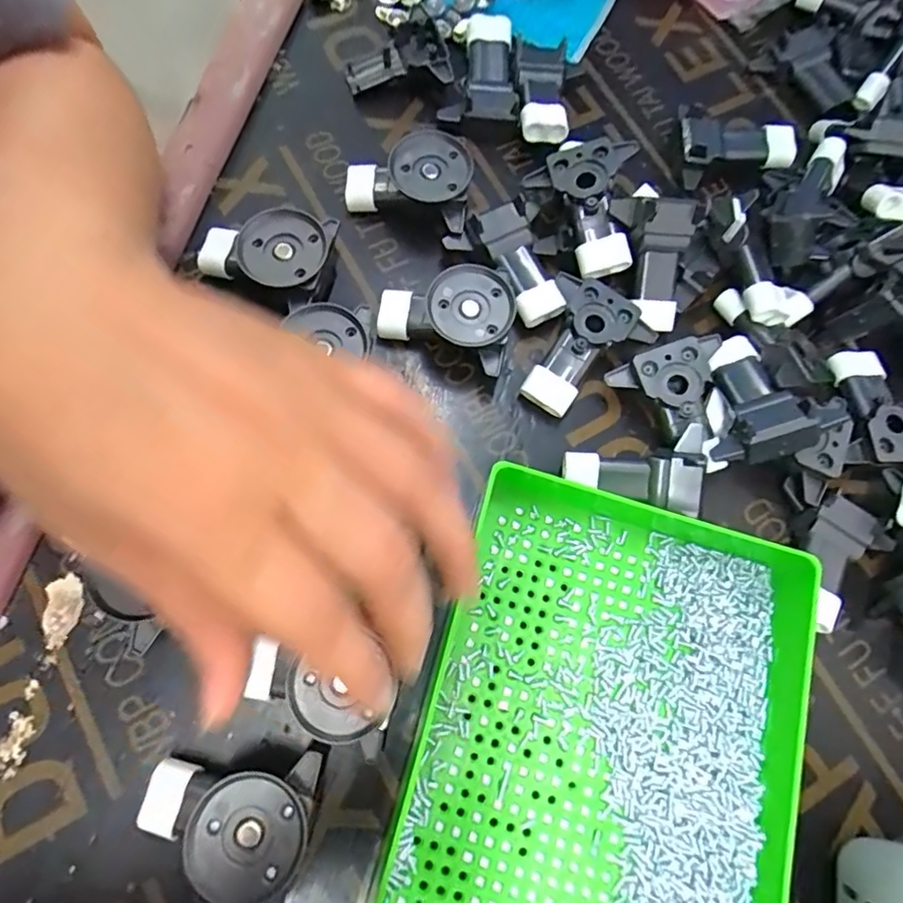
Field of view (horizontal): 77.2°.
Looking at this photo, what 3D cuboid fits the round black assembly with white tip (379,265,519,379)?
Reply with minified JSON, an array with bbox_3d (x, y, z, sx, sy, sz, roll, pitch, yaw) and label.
[{"bbox_3d":[-0.003,-0.069,0.280,0.066,0.024,0.048,18,73,0],"label":"round black assembly with white tip"}]

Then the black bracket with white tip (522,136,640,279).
[{"bbox_3d":[0.072,-0.123,0.290,0.045,0.024,0.067,-15,88,-7],"label":"black bracket with white tip"}]

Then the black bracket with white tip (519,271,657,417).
[{"bbox_3d":[0.063,-0.051,0.284,0.054,0.016,0.067,33,86,9],"label":"black bracket with white tip"}]

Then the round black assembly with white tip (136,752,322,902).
[{"bbox_3d":[-0.085,0.136,0.220,0.066,0.030,0.052,22,73,1],"label":"round black assembly with white tip"}]

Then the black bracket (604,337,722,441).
[{"bbox_3d":[0.110,-0.040,0.280,0.045,0.022,0.047,41,75,7],"label":"black bracket"}]

